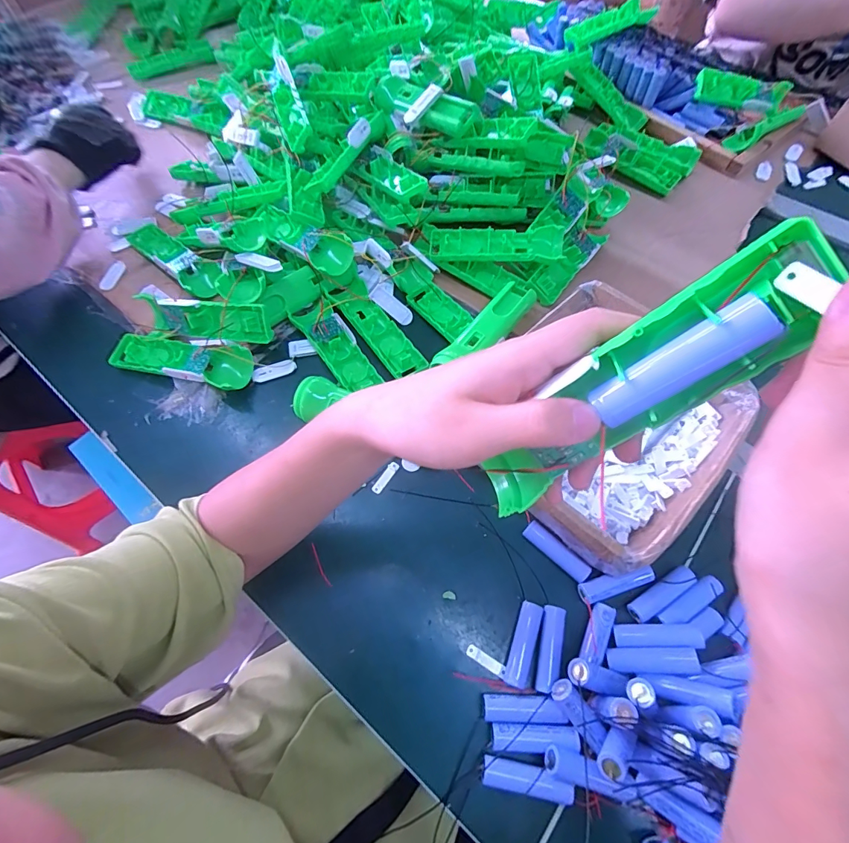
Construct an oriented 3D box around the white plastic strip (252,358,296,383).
[{"bbox_3d":[-0.173,-0.058,0.485,0.049,0.004,0.018,-22,92,-16],"label":"white plastic strip"}]

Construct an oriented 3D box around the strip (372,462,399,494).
[{"bbox_3d":[-0.040,0.057,0.429,0.010,0.005,0.036,34,67,16],"label":"strip"}]

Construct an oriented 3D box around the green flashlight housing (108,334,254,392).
[{"bbox_3d":[-0.274,-0.072,0.473,0.161,0.028,0.049,14,63,7],"label":"green flashlight housing"}]

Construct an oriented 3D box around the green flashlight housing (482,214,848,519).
[{"bbox_3d":[0.083,-0.007,0.177,0.028,0.159,0.037,0,53,-47],"label":"green flashlight housing"}]

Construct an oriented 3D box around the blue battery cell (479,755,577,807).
[{"bbox_3d":[0.076,0.266,0.313,0.066,0.019,0.019,12,63,6],"label":"blue battery cell"}]

